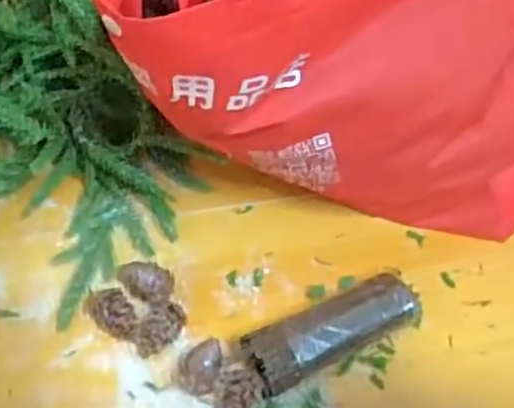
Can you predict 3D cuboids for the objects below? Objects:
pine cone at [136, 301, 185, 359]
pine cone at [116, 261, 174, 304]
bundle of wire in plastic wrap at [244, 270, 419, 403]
[{"bbox_3d":[-0.058,0.074,0.429,0.025,0.019,0.031,19,56,8],"label":"pine cone"},{"bbox_3d":[-0.068,0.047,0.447,0.038,0.015,0.020,30,58,15],"label":"pine cone"},{"bbox_3d":[0.048,0.076,0.434,0.114,0.030,0.036,-22,60,-19],"label":"bundle of wire in plastic wrap"}]

